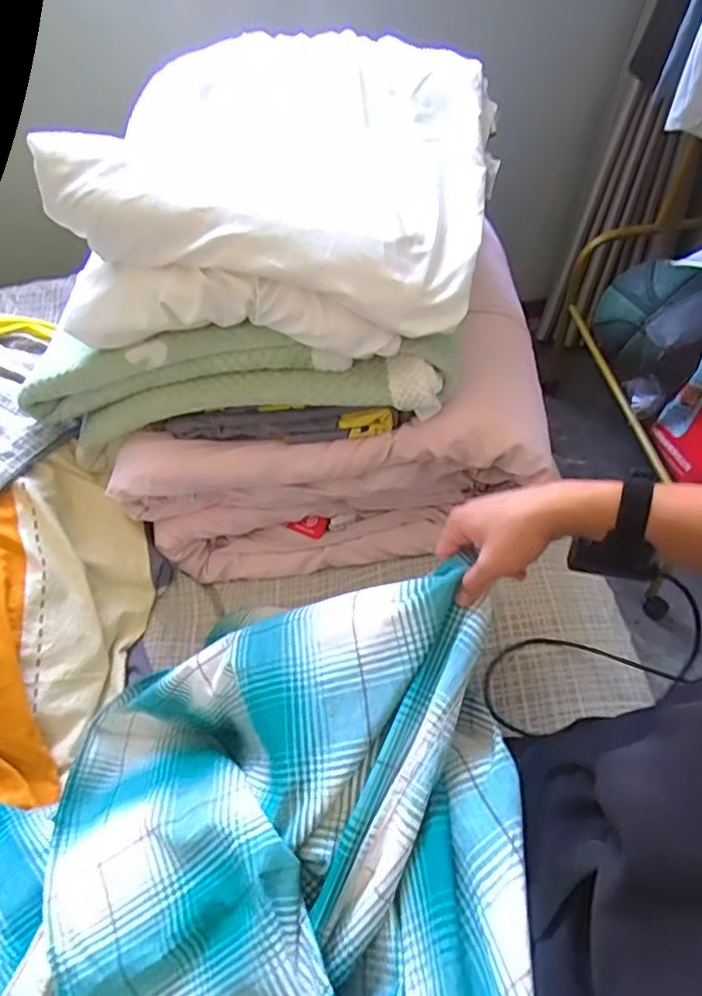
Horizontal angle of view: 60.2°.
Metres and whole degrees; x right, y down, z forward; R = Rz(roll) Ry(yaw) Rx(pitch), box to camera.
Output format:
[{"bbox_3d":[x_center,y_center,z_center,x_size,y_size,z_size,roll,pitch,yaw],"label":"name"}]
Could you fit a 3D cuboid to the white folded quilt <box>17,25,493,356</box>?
[{"bbox_3d":[-0.067,-0.355,0.673,0.428,0.159,0.396,9,56,11],"label":"white folded quilt"}]

